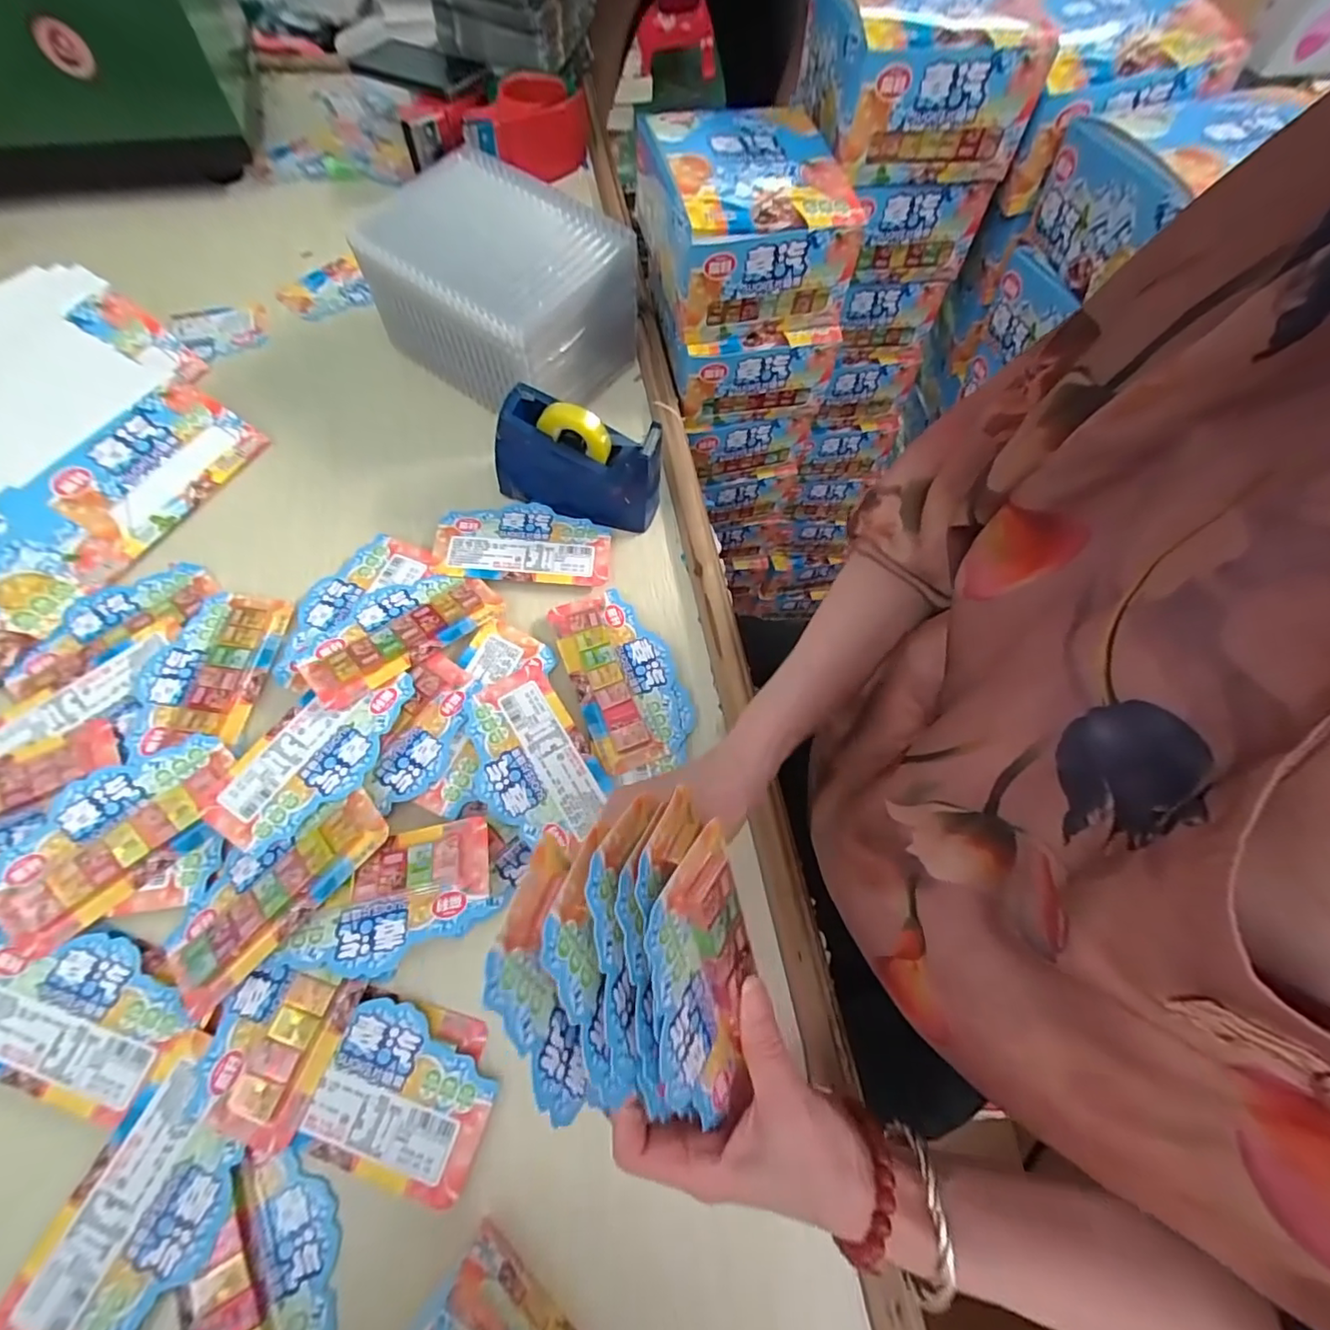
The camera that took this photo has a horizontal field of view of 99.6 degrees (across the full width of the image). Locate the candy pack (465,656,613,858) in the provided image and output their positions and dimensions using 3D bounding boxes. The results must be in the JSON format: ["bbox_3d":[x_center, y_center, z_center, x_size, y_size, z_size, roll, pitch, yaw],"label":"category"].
[{"bbox_3d":[-0.096,0.066,0.402,0.076,0.007,0.137,-30,72,-15],"label":"candy pack"}]

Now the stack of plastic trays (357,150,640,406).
[{"bbox_3d":[-0.157,-0.343,0.519,0.218,0.117,0.153,33,69,10],"label":"stack of plastic trays"}]

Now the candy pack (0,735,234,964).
[{"bbox_3d":[-0.357,0.104,0.363,0.075,0.016,0.144,42,71,14],"label":"candy pack"}]

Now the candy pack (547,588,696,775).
[{"bbox_3d":[-0.033,0.004,0.435,0.077,0.010,0.142,-21,70,-12],"label":"candy pack"}]

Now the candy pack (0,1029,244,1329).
[{"bbox_3d":[-0.275,0.287,0.298,0.078,0.006,0.136,24,67,7],"label":"candy pack"}]

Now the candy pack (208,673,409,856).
[{"bbox_3d":[-0.238,0.060,0.390,0.077,0.016,0.138,31,68,10],"label":"candy pack"}]

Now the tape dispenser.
[{"bbox_3d":[-0.073,-0.173,0.470,0.137,0.092,0.047,17,67,4],"label":"tape dispenser"}]

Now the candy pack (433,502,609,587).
[{"bbox_3d":[-0.120,-0.106,0.484,0.143,0.007,0.079,2,67,-2],"label":"candy pack"}]

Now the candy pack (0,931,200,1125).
[{"bbox_3d":[-0.353,0.202,0.329,0.140,0.007,0.078,16,67,4],"label":"candy pack"}]

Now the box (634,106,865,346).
[{"bbox_3d":[0.071,-0.404,0.511,0.151,0.094,0.174,-12,67,-9],"label":"box"}]

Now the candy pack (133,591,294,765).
[{"bbox_3d":[-0.338,0.001,0.413,0.077,0.009,0.127,5,67,-1],"label":"candy pack"}]

